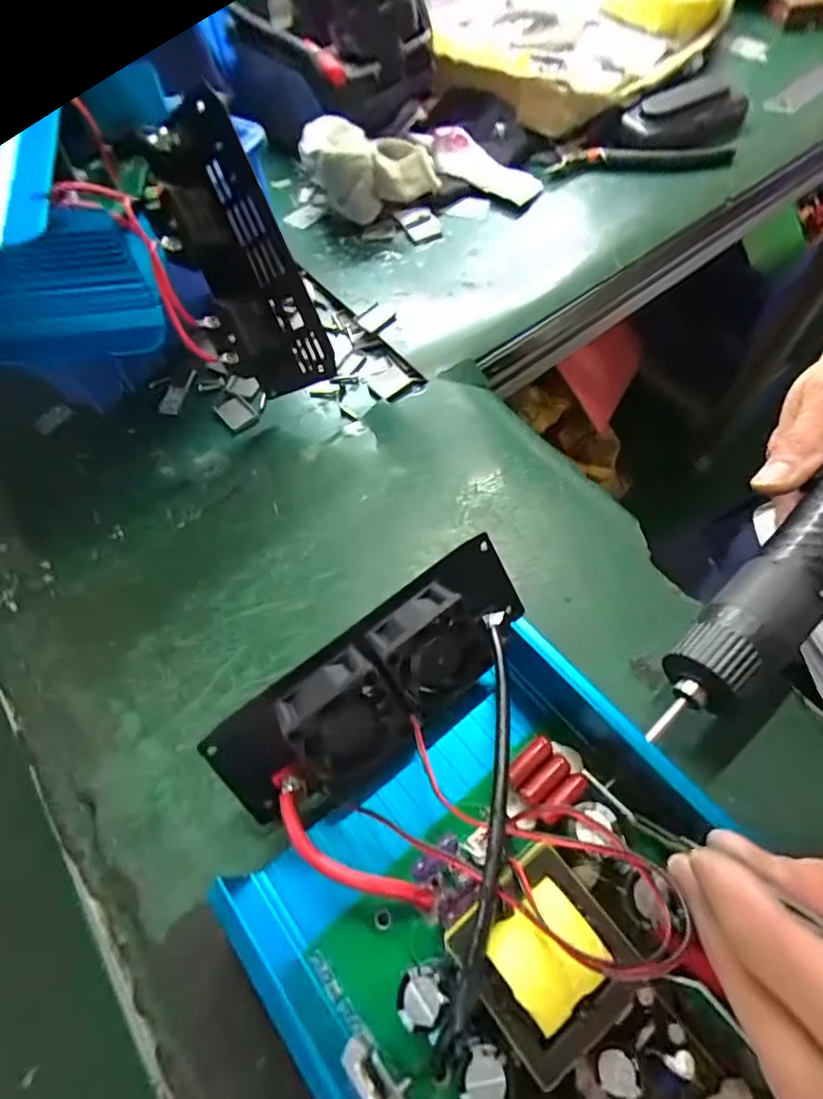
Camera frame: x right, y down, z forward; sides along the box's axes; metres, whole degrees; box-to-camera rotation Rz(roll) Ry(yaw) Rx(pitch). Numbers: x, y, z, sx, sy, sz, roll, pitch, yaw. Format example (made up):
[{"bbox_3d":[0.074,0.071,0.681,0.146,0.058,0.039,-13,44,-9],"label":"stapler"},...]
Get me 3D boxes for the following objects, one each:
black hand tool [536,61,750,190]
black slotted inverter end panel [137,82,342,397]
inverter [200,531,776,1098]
[{"bbox_3d":[0.189,-0.327,0.436,0.168,0.019,0.077,-19,89,1],"label":"black hand tool"},{"bbox_3d":[-0.091,-0.145,0.283,0.055,0.130,0.033,-30,28,-13],"label":"black slotted inverter end panel"},{"bbox_3d":[0.052,0.143,0.167,0.157,0.056,0.286,-31,64,-14],"label":"inverter"}]

